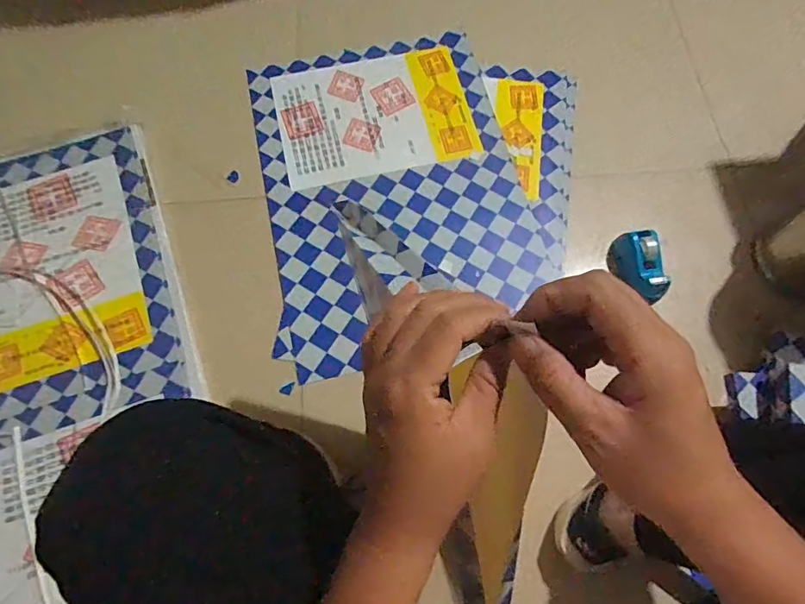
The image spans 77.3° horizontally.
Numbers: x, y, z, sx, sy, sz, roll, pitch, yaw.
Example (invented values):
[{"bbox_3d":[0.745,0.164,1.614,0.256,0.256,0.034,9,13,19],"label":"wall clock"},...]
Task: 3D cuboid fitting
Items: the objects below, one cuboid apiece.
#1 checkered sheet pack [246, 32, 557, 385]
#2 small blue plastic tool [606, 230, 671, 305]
[{"bbox_3d":[-0.017,-0.218,0.912,0.449,0.011,0.620,-13,70,-6],"label":"checkered sheet pack"},{"bbox_3d":[0.384,-0.059,0.818,0.070,0.058,0.116,-3,69,-3],"label":"small blue plastic tool"}]

